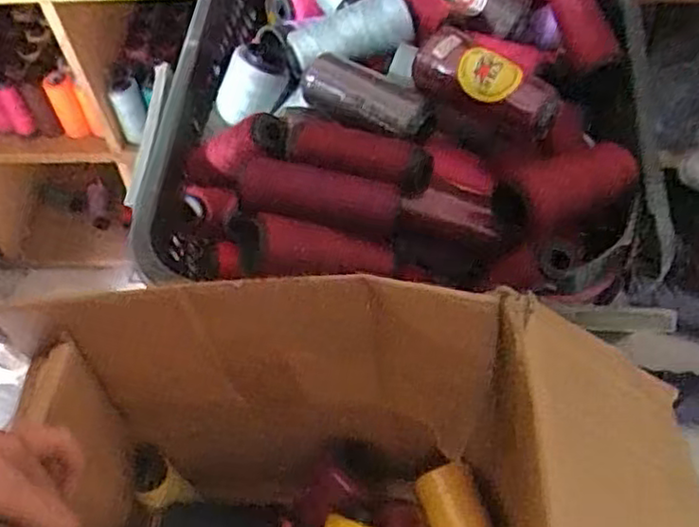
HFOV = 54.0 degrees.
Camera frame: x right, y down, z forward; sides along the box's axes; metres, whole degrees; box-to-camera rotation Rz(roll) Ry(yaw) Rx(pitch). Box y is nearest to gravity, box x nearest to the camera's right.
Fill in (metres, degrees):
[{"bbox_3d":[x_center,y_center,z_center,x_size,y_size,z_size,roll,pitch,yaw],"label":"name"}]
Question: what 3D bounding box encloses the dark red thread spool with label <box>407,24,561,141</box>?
[{"bbox_3d":[0.101,-0.135,0.518,0.112,0.043,0.042,31,62,24],"label":"dark red thread spool with label"}]

